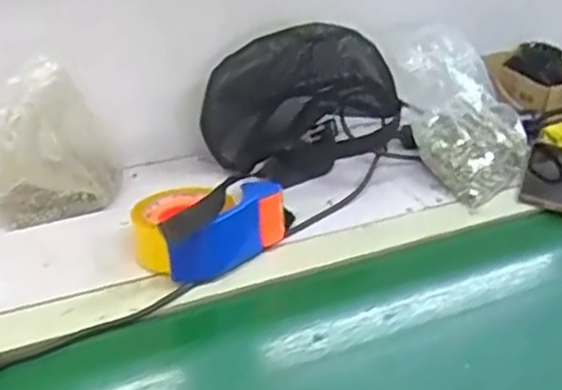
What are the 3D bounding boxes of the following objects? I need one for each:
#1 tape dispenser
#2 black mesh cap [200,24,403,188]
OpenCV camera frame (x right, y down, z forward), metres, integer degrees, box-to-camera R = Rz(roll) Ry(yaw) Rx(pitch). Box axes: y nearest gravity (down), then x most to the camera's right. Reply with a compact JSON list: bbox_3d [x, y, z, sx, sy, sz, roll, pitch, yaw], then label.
[{"bbox_3d":[-0.074,0.020,0.751,0.157,0.072,0.107,-20,39,-34],"label":"tape dispenser"},{"bbox_3d":[0.023,-0.113,0.906,0.158,0.176,0.187,28,39,33],"label":"black mesh cap"}]

